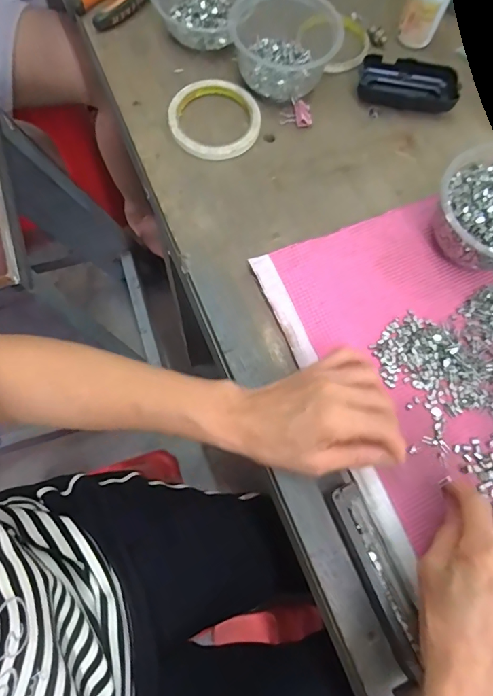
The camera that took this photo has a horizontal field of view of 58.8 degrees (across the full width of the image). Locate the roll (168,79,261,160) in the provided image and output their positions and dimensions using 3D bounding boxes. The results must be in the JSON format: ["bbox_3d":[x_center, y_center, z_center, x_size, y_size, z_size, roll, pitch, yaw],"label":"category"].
[{"bbox_3d":[-0.033,-0.248,0.469,0.097,0.008,0.097,1,72,-4],"label":"roll"}]

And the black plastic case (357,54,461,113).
[{"bbox_3d":[0.184,-0.300,0.501,0.107,0.026,0.048,13,72,0],"label":"black plastic case"}]

